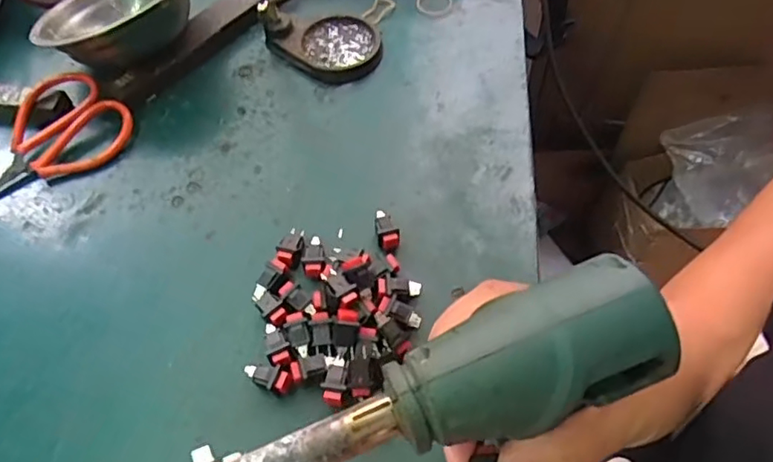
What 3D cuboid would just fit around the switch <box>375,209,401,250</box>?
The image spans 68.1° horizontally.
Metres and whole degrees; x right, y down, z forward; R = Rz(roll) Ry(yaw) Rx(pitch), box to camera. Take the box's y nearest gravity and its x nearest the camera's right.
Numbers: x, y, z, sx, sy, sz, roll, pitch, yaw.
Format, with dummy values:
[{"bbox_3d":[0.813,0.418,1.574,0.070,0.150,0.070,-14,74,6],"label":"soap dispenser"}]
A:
[{"bbox_3d":[0.000,-0.001,0.364,0.013,0.012,0.026,-10,59,-6],"label":"switch"}]

